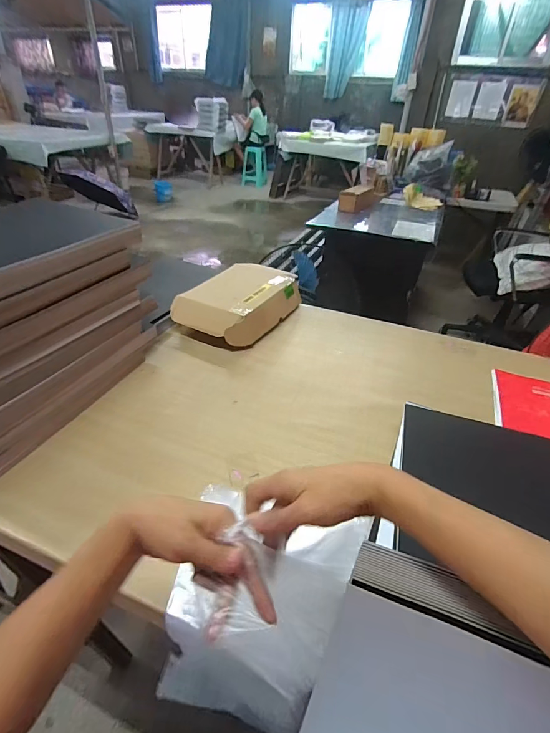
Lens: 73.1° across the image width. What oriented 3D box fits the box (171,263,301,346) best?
[{"bbox_3d":[-0.087,-0.174,0.999,0.221,0.085,0.340,21,40,23],"label":"box"}]

